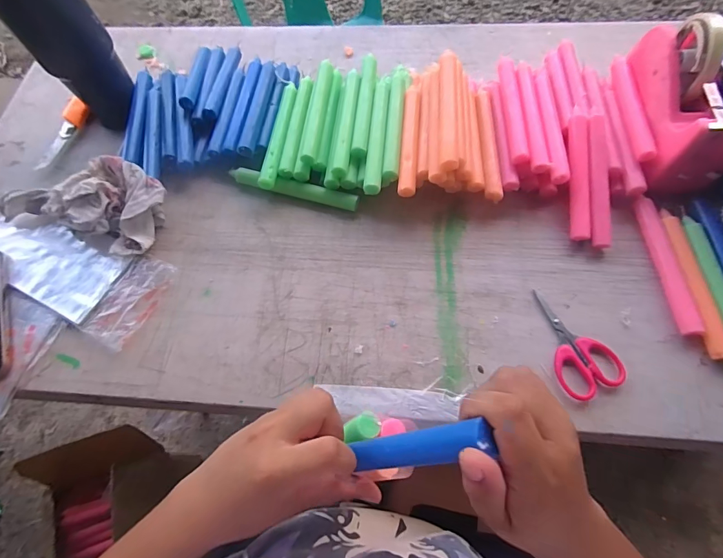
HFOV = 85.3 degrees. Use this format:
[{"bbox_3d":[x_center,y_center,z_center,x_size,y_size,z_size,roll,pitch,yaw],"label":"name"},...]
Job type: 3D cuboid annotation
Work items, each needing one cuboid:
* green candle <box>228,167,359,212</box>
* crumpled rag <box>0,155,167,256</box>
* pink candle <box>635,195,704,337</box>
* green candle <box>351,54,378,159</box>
[{"bbox_3d":[-0.084,-0.111,0.480,0.163,0.022,0.021,15,68,9],"label":"green candle"},{"bbox_3d":[-0.329,-0.097,0.468,0.188,0.056,0.098,16,68,10],"label":"crumpled rag"},{"bbox_3d":[0.321,-0.017,0.415,0.018,0.014,0.155,-3,66,2],"label":"pink candle"},{"bbox_3d":[0.005,-0.215,0.483,0.018,0.014,0.150,5,68,5],"label":"green candle"}]

